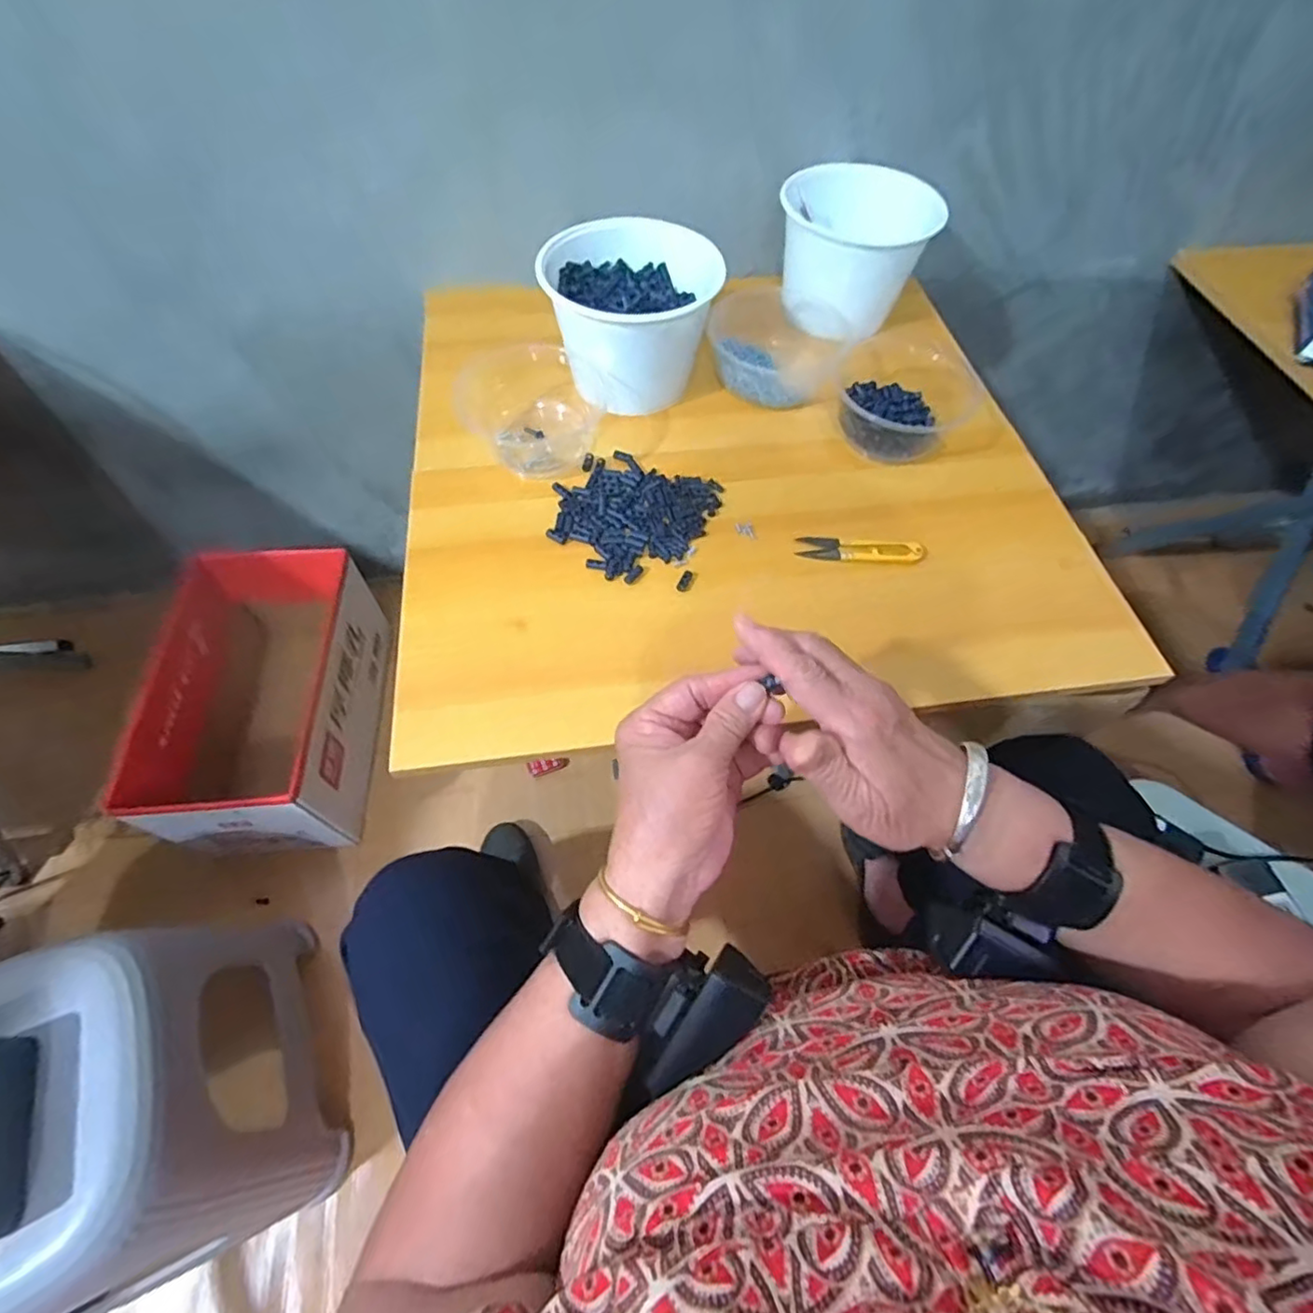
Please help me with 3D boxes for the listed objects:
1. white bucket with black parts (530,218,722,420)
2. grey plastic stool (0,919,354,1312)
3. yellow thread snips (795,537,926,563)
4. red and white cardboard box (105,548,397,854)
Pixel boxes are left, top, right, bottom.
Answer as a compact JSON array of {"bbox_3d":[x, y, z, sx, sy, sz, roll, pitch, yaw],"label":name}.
[{"bbox_3d":[-0.025,-0.328,0.595,0.160,0.107,0.141,-7,59,-7],"label":"white bucket with black parts"},{"bbox_3d":[-0.516,0.434,0.584,0.270,0.298,0.267,-19,61,-14],"label":"grey plastic stool"},{"bbox_3d":[0.176,-0.092,0.529,0.107,0.014,0.028,8,59,2],"label":"yellow thread snips"},{"bbox_3d":[-0.547,0.065,0.881,0.225,0.197,0.382,-4,59,-5],"label":"red and white cardboard box"}]

